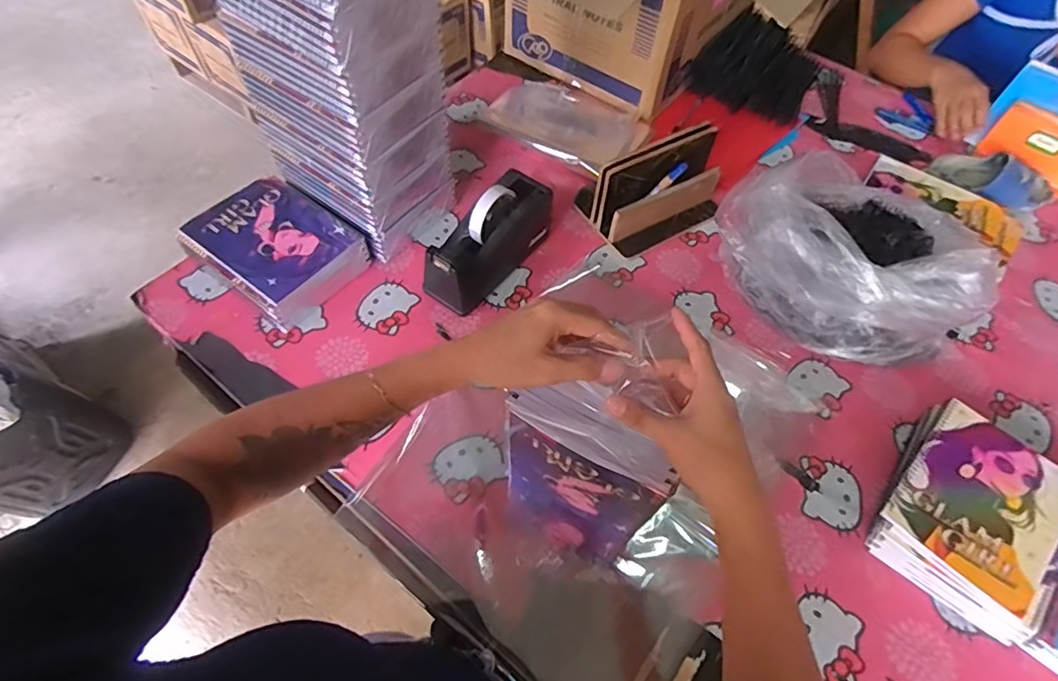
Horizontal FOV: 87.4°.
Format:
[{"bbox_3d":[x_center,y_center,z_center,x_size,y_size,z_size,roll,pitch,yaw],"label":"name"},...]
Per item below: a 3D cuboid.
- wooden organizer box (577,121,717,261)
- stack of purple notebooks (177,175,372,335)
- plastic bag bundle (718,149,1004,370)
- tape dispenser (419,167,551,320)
[{"bbox_3d":[0.186,-0.241,0.830,0.199,0.112,0.148,-27,64,-18],"label":"wooden organizer box"},{"bbox_3d":[-0.341,-0.128,0.750,0.194,0.057,0.156,35,63,16],"label":"stack of purple notebooks"},{"bbox_3d":[0.424,-0.117,0.729,0.312,0.168,0.233,41,65,19],"label":"plastic bag bundle"},{"bbox_3d":[-0.054,-0.135,0.749,0.083,0.105,0.203,32,62,15],"label":"tape dispenser"}]

